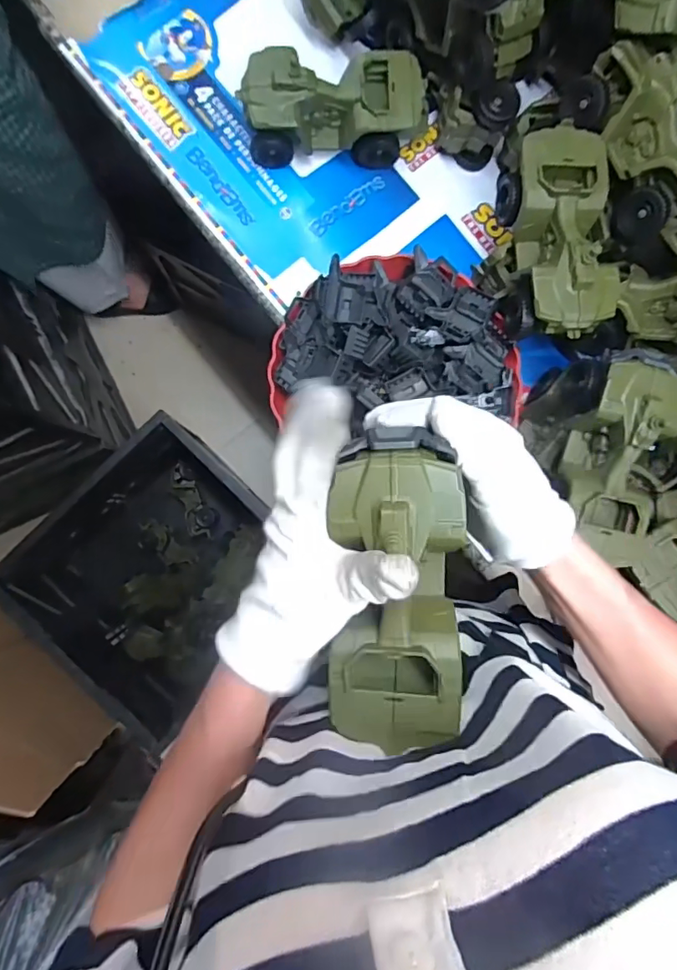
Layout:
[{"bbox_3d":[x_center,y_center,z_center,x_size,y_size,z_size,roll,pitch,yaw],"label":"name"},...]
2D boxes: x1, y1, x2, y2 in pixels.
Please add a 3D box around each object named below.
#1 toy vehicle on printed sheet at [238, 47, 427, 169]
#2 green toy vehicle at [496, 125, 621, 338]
[{"bbox_3d":[-0.002,-0.384,0.524,0.187,0.079,0.081,0,87,-5],"label":"toy vehicle on printed sheet"},{"bbox_3d":[0.207,-0.225,0.462,0.091,0.067,0.178,-8,88,-5],"label":"green toy vehicle"}]

